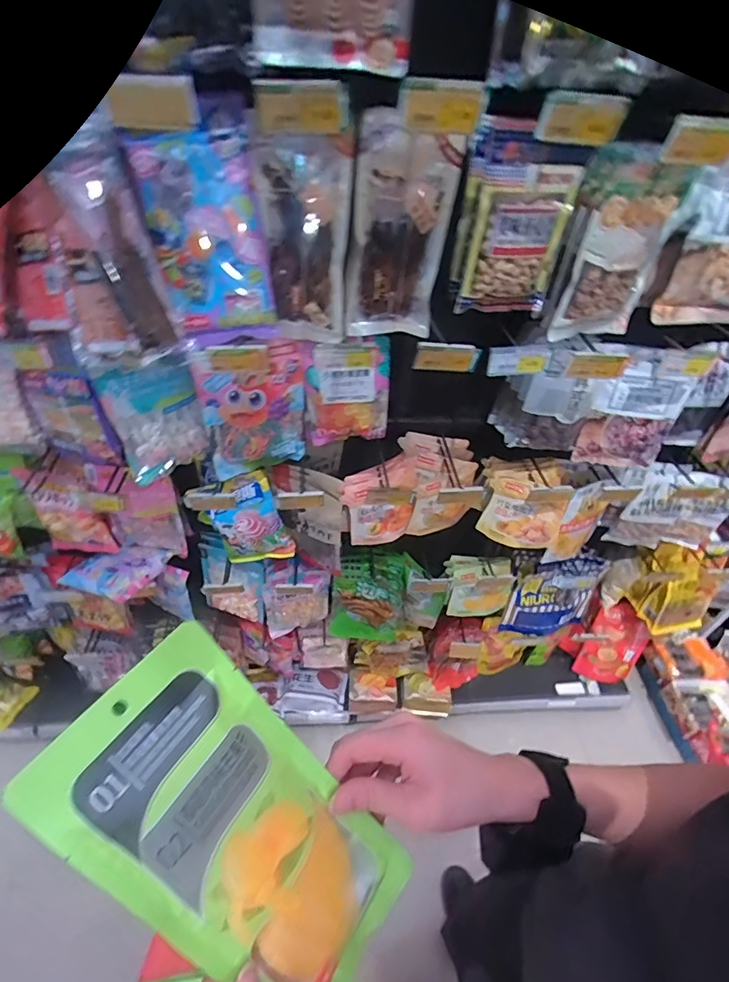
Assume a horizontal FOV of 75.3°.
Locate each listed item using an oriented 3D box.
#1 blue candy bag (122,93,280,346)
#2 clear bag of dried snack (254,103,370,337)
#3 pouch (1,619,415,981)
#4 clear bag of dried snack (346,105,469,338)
[{"bbox_3d":[-0.211,-0.339,0.632,0.149,0.273,0.037,-8,22,-6],"label":"blue candy bag"},{"bbox_3d":[-0.083,-0.357,0.651,0.129,0.275,0.026,6,29,-4],"label":"clear bag of dried snack"},{"bbox_3d":[-0.071,0.211,0.294,0.248,0.014,0.120,51,49,-11],"label":"pouch"},{"bbox_3d":[0.051,-0.360,0.678,0.142,0.254,0.057,4,43,-1],"label":"clear bag of dried snack"}]

